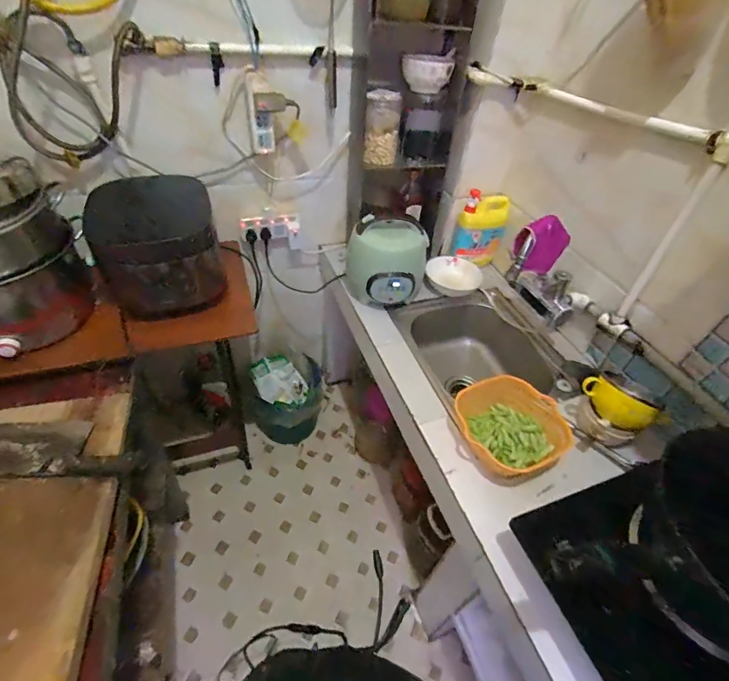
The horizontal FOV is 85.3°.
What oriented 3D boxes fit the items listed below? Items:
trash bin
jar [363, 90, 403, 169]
[{"bbox_3d":[-0.296,0.209,1.500,0.247,0.296,0.262,3,45,-3],"label":"trash bin"},{"bbox_3d":[0.045,-0.543,1.028,0.088,0.169,0.081,9,45,2],"label":"jar"}]

